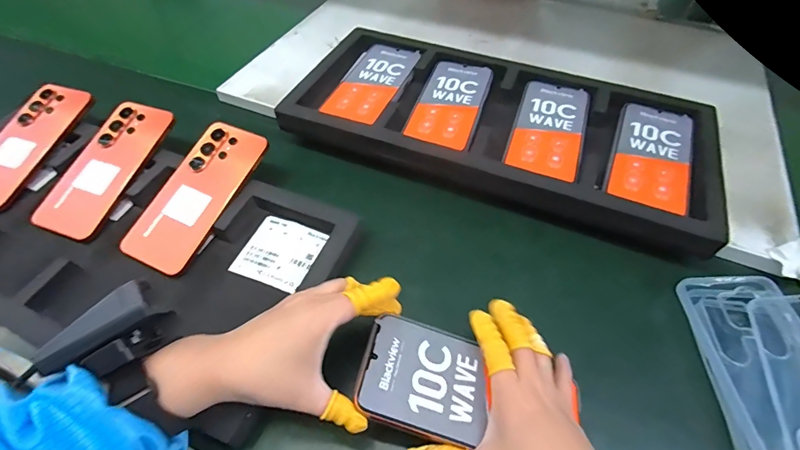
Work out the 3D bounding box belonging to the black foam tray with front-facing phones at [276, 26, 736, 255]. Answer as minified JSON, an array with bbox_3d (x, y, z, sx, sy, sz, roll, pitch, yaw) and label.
[{"bbox_3d":[0.114,-0.122,0.479,0.483,0.044,0.241,20,56,13],"label":"black foam tray with front-facing phones"}]

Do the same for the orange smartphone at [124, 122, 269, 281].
[{"bbox_3d":[-0.215,-0.035,0.418,0.080,0.008,0.172,23,71,15],"label":"orange smartphone"}]

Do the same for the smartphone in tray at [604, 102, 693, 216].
[{"bbox_3d":[0.276,-0.079,0.432,0.074,0.005,0.159,22,57,15],"label":"smartphone in tray"}]

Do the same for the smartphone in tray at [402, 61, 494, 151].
[{"bbox_3d":[0.062,-0.151,0.489,0.075,0.007,0.160,17,56,12],"label":"smartphone in tray"}]

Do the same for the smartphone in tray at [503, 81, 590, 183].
[{"bbox_3d":[0.174,-0.116,0.460,0.075,0.004,0.161,18,56,12],"label":"smartphone in tray"}]

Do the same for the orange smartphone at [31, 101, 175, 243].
[{"bbox_3d":[-0.331,-0.066,0.446,0.084,0.012,0.172,17,69,12],"label":"orange smartphone"}]

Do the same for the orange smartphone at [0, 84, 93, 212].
[{"bbox_3d":[-0.446,-0.097,0.469,0.076,0.014,0.174,18,68,12],"label":"orange smartphone"}]

